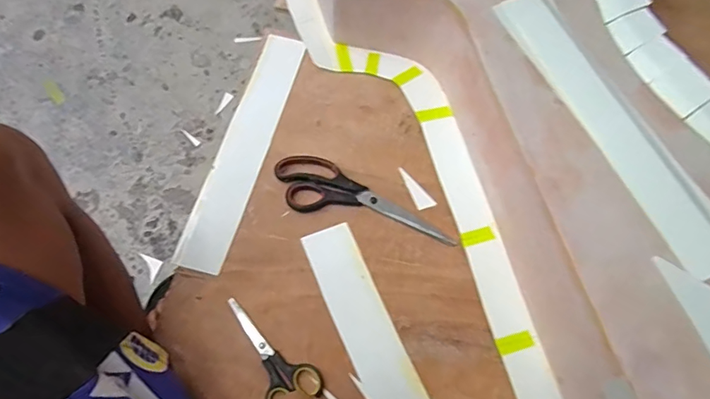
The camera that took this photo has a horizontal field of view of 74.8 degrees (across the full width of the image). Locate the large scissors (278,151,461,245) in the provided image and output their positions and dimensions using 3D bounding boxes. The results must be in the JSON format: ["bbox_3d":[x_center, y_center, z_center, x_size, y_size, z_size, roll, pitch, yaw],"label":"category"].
[{"bbox_3d":[0.002,0.014,0.569,0.228,0.011,0.076,32,68,11],"label":"large scissors"}]

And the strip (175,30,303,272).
[{"bbox_3d":[-0.141,-0.075,0.604,0.056,0.005,0.349,15,66,2],"label":"strip"}]

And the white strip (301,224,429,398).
[{"bbox_3d":[0.011,0.138,0.521,0.058,0.006,0.235,-21,69,-12],"label":"white strip"}]

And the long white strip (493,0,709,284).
[{"bbox_3d":[0.269,-0.088,0.490,0.063,0.008,0.358,-22,67,-10],"label":"long white strip"}]

